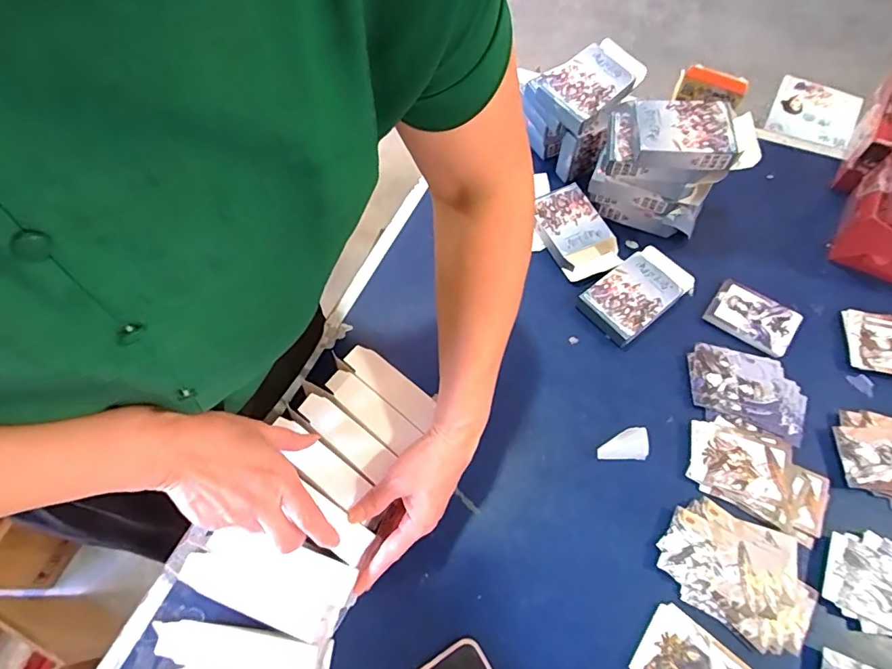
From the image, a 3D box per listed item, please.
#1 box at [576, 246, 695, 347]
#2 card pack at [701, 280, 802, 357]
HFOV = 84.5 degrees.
[{"bbox_3d":[0.231,-0.051,0.594,0.125,0.028,0.076,-35,66,-15],"label":"box"},{"bbox_3d":[0.359,-0.020,0.577,0.090,0.018,0.066,35,69,19],"label":"card pack"}]

